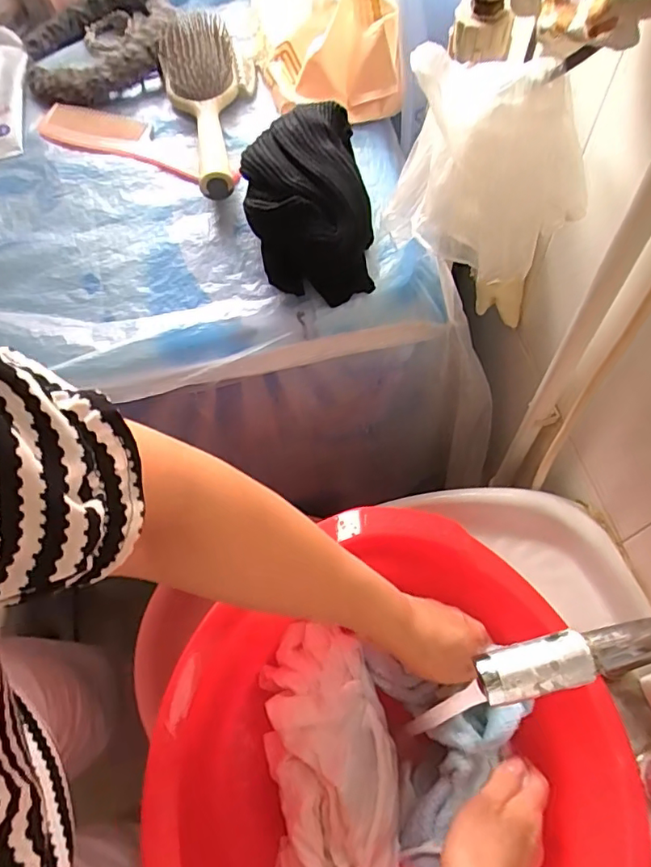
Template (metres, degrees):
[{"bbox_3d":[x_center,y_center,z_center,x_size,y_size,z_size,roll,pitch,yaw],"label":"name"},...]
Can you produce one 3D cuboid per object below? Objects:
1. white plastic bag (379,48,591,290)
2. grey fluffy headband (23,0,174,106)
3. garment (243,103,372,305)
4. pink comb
[{"bbox_3d":[0.102,-0.176,0.361,0.122,0.114,0.068,28,68,16],"label":"white plastic bag"},{"bbox_3d":[-0.232,-0.400,0.554,0.155,0.041,0.137,-16,63,-4],"label":"grey fluffy headband"},{"bbox_3d":[-0.017,-0.191,0.444,0.095,0.078,0.131,-13,63,-2],"label":"garment"},{"bbox_3d":[-0.176,-0.273,0.510,0.221,0.014,0.048,19,66,13],"label":"pink comb"}]

